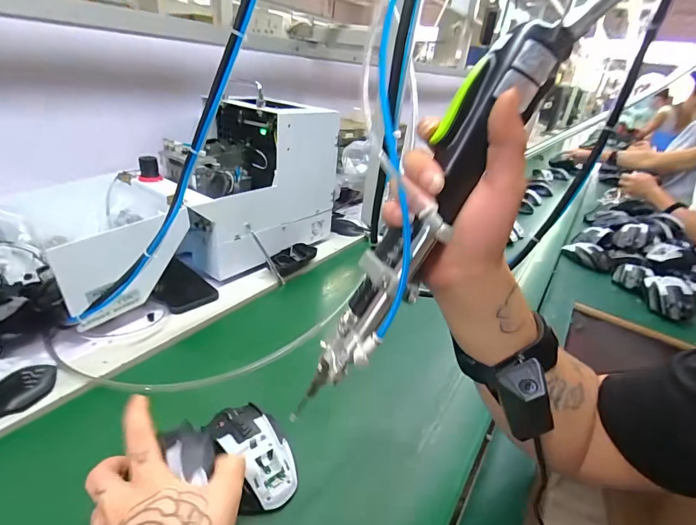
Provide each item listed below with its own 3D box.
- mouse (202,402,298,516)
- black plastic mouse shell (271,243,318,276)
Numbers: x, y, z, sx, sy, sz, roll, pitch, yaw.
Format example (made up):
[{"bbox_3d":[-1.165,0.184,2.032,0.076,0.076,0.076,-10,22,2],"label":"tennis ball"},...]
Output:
[{"bbox_3d":[-0.095,0.184,0.374,0.067,0.035,0.112,-13,34,-34],"label":"mouse"},{"bbox_3d":[-0.109,-0.008,0.735,0.053,0.024,0.109,24,31,28],"label":"black plastic mouse shell"}]

